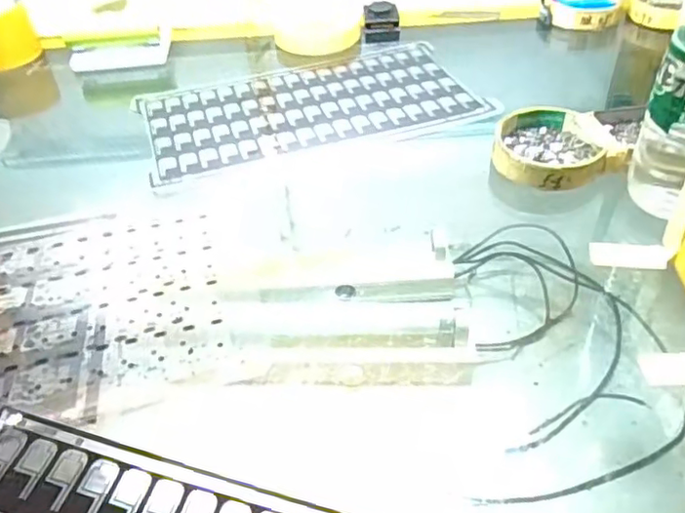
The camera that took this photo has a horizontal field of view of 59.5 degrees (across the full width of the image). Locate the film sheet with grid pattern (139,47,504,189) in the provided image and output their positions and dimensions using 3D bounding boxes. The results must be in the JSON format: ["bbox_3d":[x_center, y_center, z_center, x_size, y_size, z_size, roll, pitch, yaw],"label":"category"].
[{"bbox_3d":[-0.032,-0.142,0.554,0.291,0.006,0.157,-15,44,-13],"label":"film sheet with grid pattern"}]

